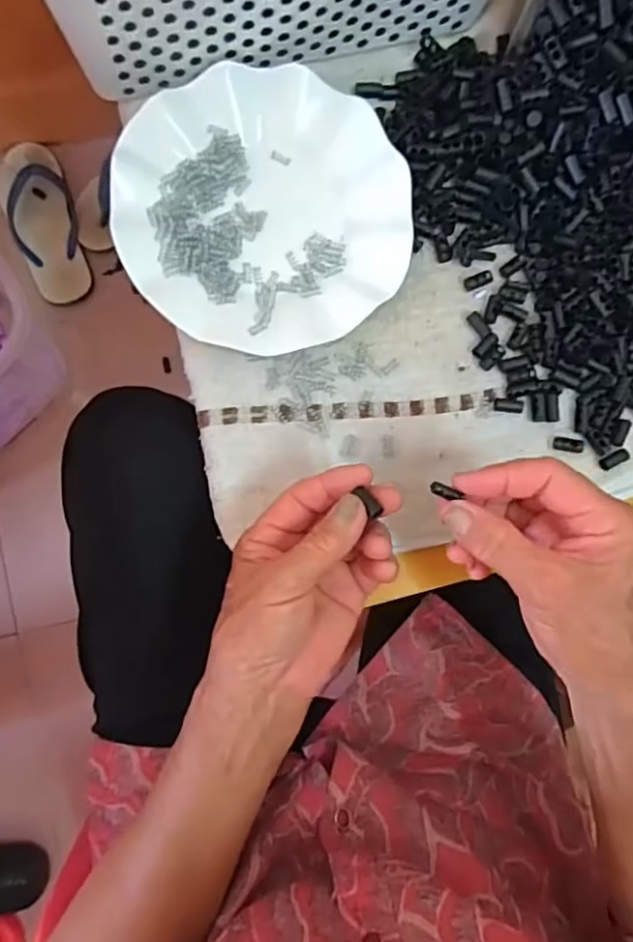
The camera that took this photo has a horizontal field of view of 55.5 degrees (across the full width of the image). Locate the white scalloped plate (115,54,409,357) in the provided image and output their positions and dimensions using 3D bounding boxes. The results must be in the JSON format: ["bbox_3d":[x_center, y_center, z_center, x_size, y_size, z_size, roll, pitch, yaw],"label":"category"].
[{"bbox_3d":[-0.034,-0.167,0.388,0.178,0.018,0.177,0,85,-6],"label":"white scalloped plate"}]

